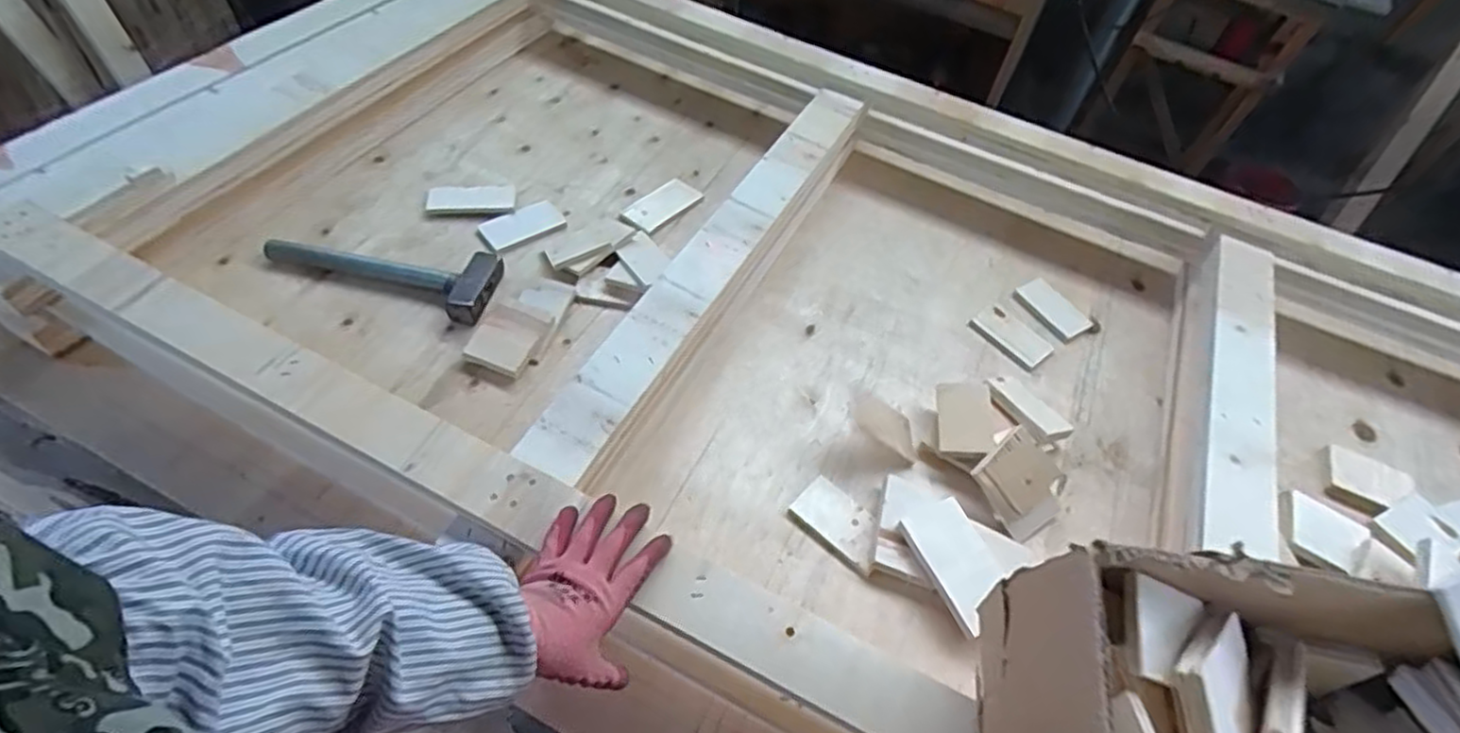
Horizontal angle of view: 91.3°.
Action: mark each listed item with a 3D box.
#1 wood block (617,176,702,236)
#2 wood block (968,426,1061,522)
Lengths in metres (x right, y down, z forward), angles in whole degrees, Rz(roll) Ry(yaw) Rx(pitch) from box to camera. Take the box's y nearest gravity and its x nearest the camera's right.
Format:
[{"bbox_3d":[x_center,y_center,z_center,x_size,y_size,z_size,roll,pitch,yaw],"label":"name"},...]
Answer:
[{"bbox_3d":[-0.105,-0.251,1.115,0.070,0.009,0.139,37,56,20],"label":"wood block"},{"bbox_3d":[0.320,0.119,0.790,0.085,0.013,0.077,-40,92,-19],"label":"wood block"}]

